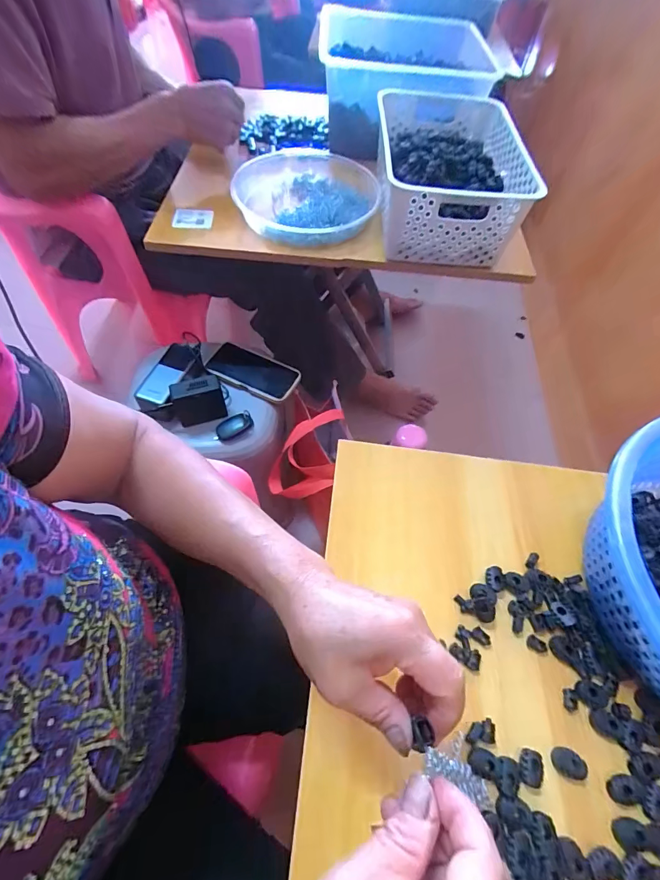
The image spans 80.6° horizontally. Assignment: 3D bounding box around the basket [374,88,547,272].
[{"bbox_3d":[0.175,-0.409,0.604,0.195,0.119,0.304,3,58,-2],"label":"basket"}]

